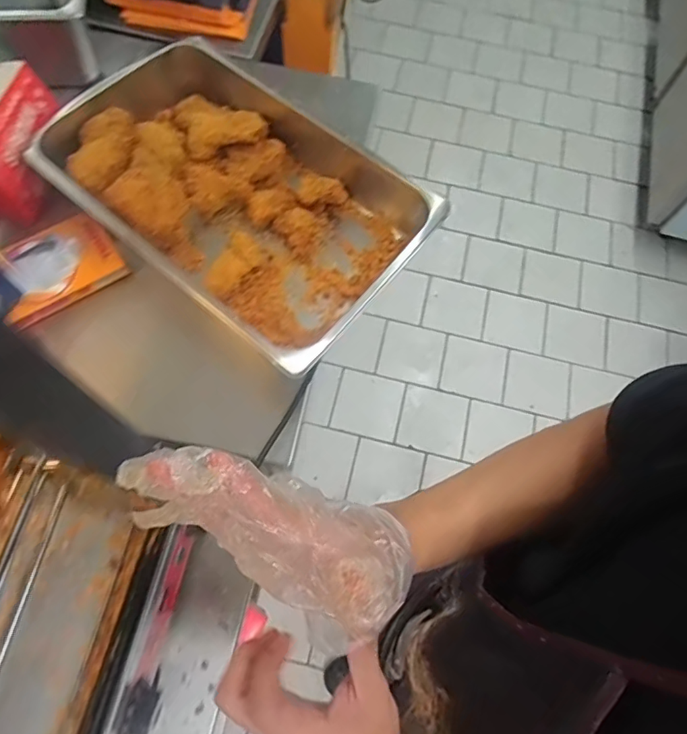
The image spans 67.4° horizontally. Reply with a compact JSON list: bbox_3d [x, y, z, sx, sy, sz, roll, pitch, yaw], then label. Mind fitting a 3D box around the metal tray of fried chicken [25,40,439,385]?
[{"bbox_3d":[-0.157,-0.251,0.742,0.530,0.110,0.331,38,70,11],"label":"metal tray of fried chicken"}]

